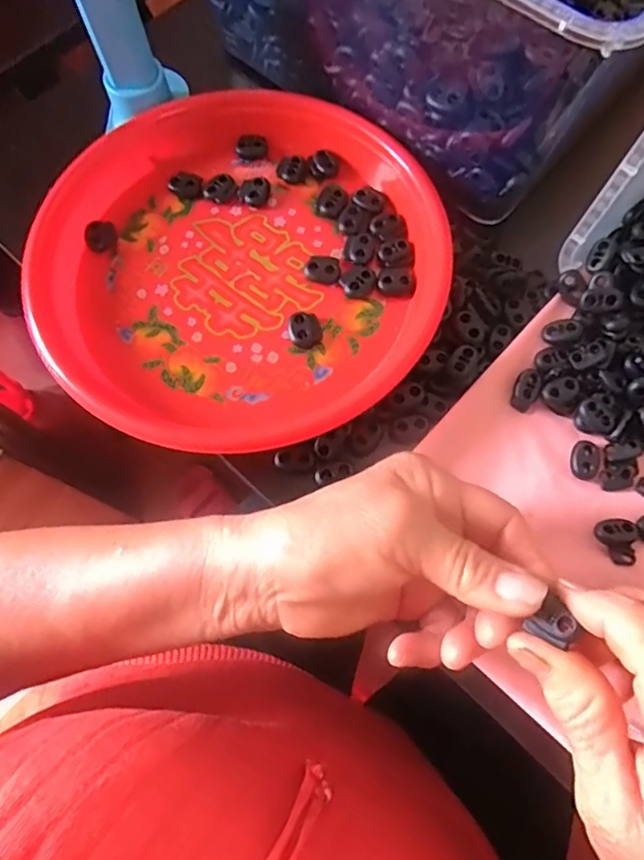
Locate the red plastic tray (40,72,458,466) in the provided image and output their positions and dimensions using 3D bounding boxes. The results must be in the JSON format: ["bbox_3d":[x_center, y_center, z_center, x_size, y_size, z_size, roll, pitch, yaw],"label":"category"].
[{"bbox_3d":[-0.047,-0.103,0.320,0.226,0.032,0.234,-15,73,-3],"label":"red plastic tray"}]

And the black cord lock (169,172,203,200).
[{"bbox_3d":[-0.087,-0.156,0.346,0.021,0.009,0.015,-10,73,-2],"label":"black cord lock"}]

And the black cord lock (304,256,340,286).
[{"bbox_3d":[0.000,-0.096,0.326,0.021,0.008,0.015,-1,73,1],"label":"black cord lock"}]

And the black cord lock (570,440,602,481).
[{"bbox_3d":[0.146,0.016,0.299,0.015,0.005,0.021,20,74,7],"label":"black cord lock"}]

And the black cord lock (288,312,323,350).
[{"bbox_3d":[-0.009,-0.057,0.314,0.019,0.009,0.021,-17,73,-4],"label":"black cord lock"}]

